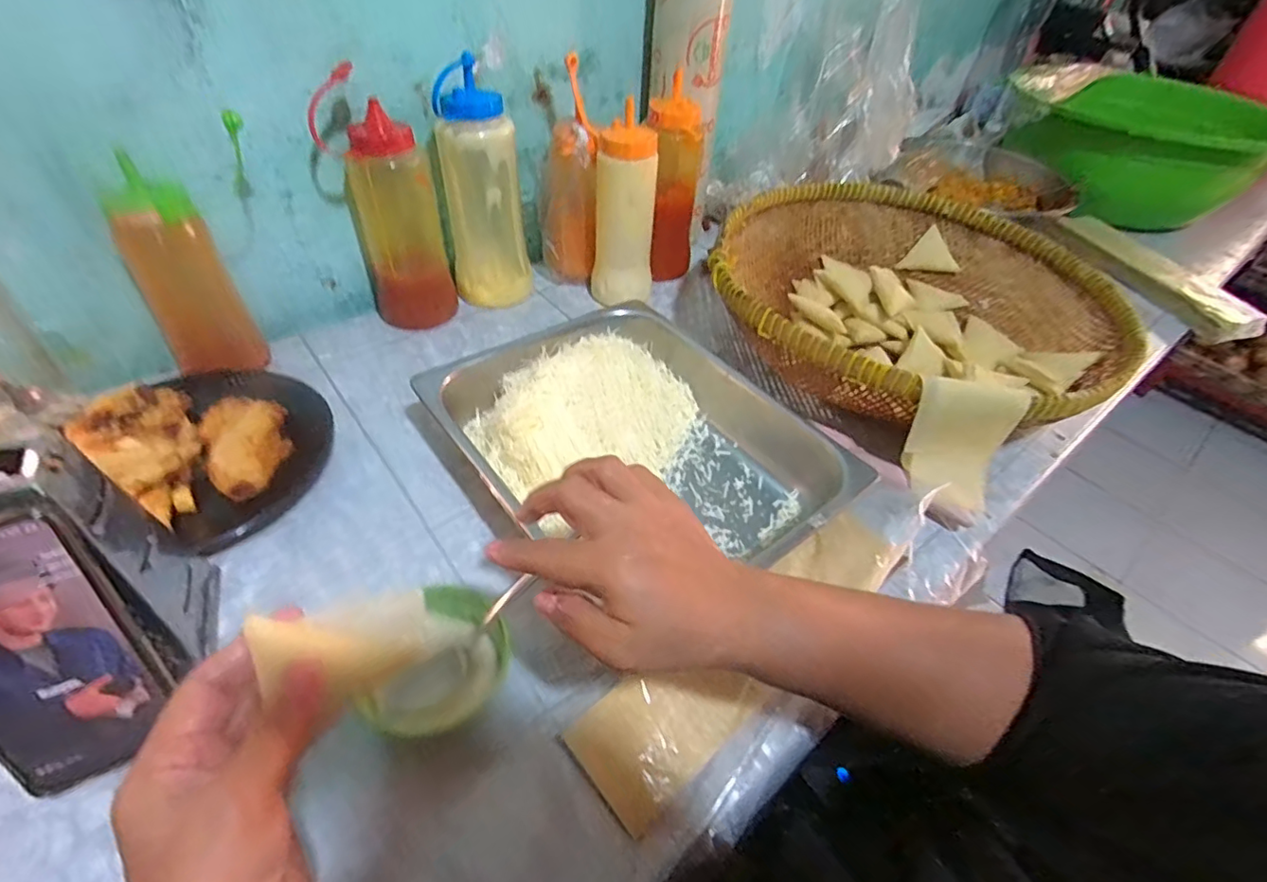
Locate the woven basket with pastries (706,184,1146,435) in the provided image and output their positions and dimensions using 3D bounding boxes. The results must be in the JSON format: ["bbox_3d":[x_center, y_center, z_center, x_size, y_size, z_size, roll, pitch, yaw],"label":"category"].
[{"bbox_3d":[0.309,-0.158,0.656,0.426,0.094,0.430,12,45,6],"label":"woven basket with pastries"}]

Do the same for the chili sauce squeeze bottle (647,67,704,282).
[{"bbox_3d":[0.039,-0.315,0.720,0.075,0.211,0.074,-23,52,-26],"label":"chili sauce squeeze bottle"}]

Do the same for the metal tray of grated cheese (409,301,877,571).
[{"bbox_3d":[-0.004,-0.003,0.512,0.269,0.062,0.317,-27,54,-29],"label":"metal tray of grated cheese"}]

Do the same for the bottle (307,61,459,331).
[{"bbox_3d":[-0.256,-0.234,0.608,0.101,0.224,0.070,-20,51,-24],"label":"bottle"}]

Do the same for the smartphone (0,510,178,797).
[{"bbox_3d":[-0.304,0.113,0.294,0.077,0.159,0.005,-21,30,-21],"label":"smartphone"}]

